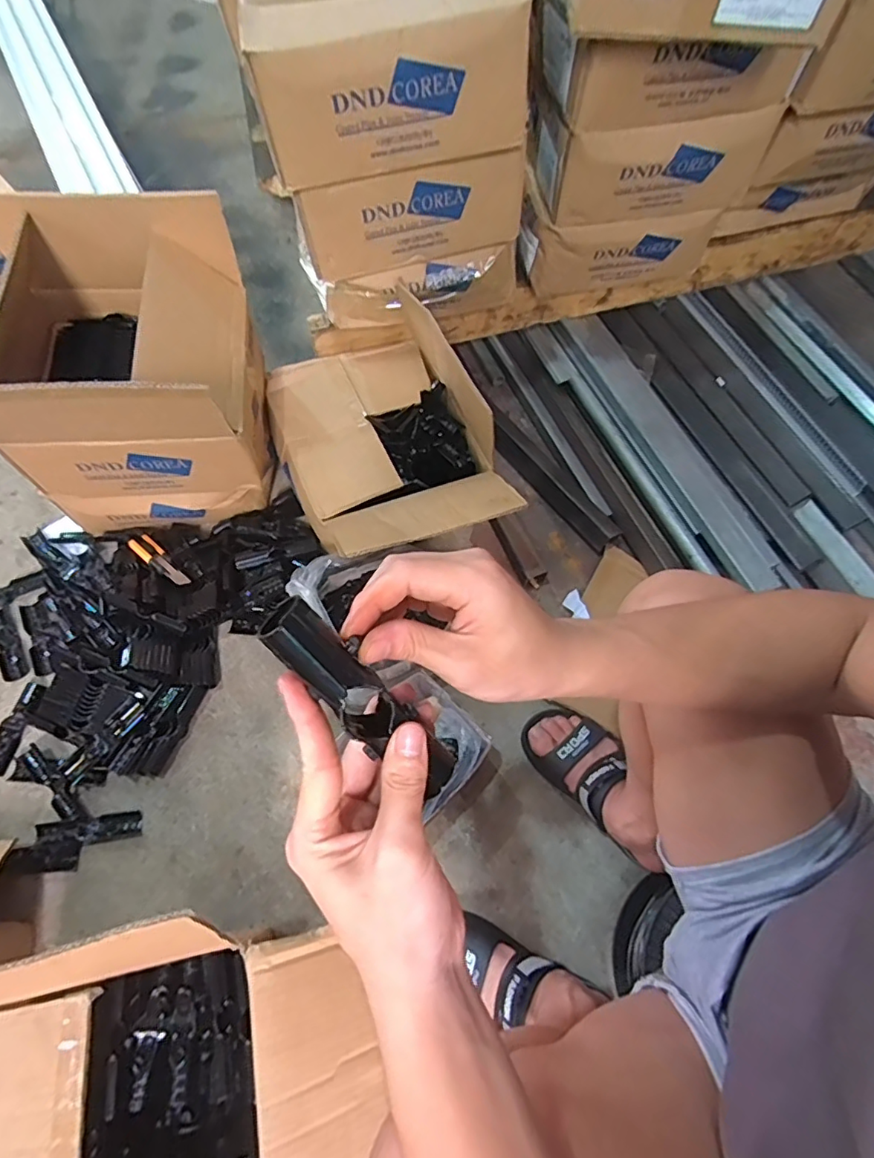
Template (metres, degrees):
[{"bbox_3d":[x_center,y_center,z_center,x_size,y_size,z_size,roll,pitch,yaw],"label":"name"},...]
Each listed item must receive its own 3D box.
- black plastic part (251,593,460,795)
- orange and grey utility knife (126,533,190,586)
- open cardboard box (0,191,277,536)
[{"bbox_3d":[-0.039,0.064,0.286,0.032,0.027,0.136,-50,115,-21],"label":"black plastic part"},{"bbox_3d":[-0.434,-0.031,0.839,0.160,0.014,0.032,32,67,28],"label":"orange and grey utility knife"},{"bbox_3d":[-0.443,-0.264,0.794,0.342,0.373,0.312,-6,66,-5],"label":"open cardboard box"}]

